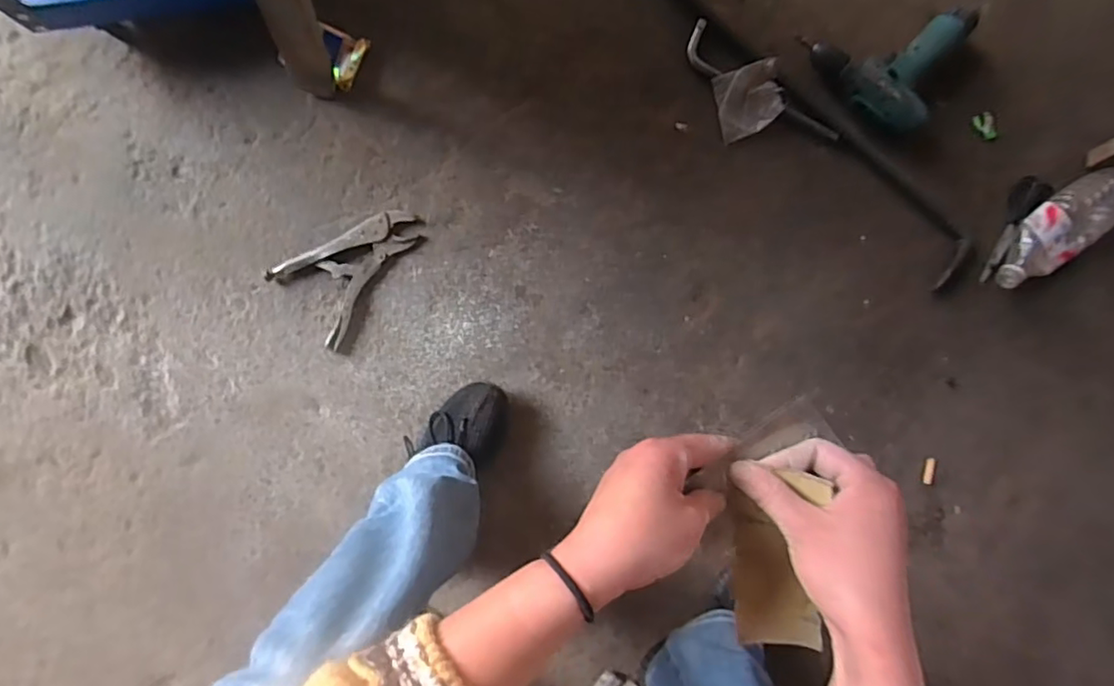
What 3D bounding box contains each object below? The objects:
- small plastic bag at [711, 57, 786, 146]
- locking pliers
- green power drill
[{"bbox_3d":[0.263,-0.331,0.806,0.082,0.036,0.090,-14,91,-1],"label":"small plastic bag"},{"bbox_3d":[-0.275,-0.109,0.800,0.199,0.019,0.127,-43,87,-2],"label":"locking pliers"},{"bbox_3d":[0.449,-0.389,0.783,0.175,0.050,0.186,-42,91,-1],"label":"green power drill"}]

